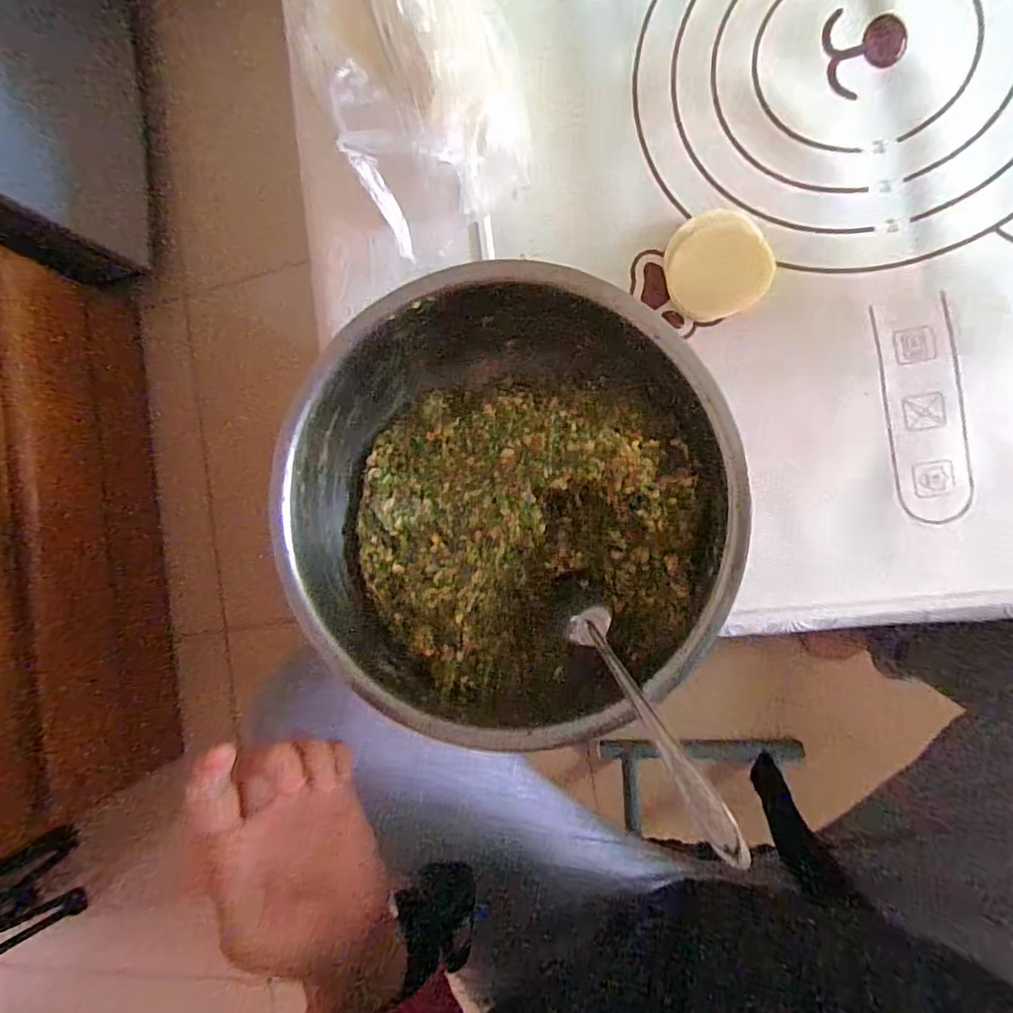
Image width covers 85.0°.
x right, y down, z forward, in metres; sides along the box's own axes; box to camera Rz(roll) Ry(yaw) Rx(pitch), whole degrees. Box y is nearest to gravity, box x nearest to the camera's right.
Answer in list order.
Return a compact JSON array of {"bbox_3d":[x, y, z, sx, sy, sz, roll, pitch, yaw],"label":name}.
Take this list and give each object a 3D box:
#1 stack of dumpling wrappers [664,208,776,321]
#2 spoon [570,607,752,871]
[{"bbox_3d":[0.133,-0.153,0.351,0.059,0.017,0.063,-29,83,12],"label":"stack of dumpling wrappers"},{"bbox_3d":[0.074,0.109,0.282,0.027,0.011,0.150,-37,51,7],"label":"spoon"}]

